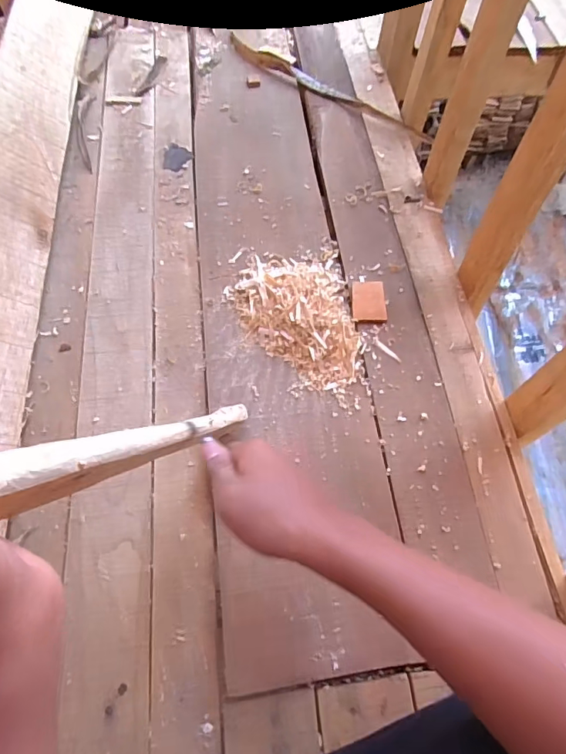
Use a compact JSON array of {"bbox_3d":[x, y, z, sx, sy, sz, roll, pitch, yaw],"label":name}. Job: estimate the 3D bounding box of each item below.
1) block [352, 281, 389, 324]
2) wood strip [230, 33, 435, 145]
[{"bbox_3d":[0.116,-0.102,0.644,0.045,0.010,0.066,2,63,-2],"label":"block"},{"bbox_3d":[0.072,-0.523,0.861,0.438,0.015,0.042,35,66,14],"label":"wood strip"}]

